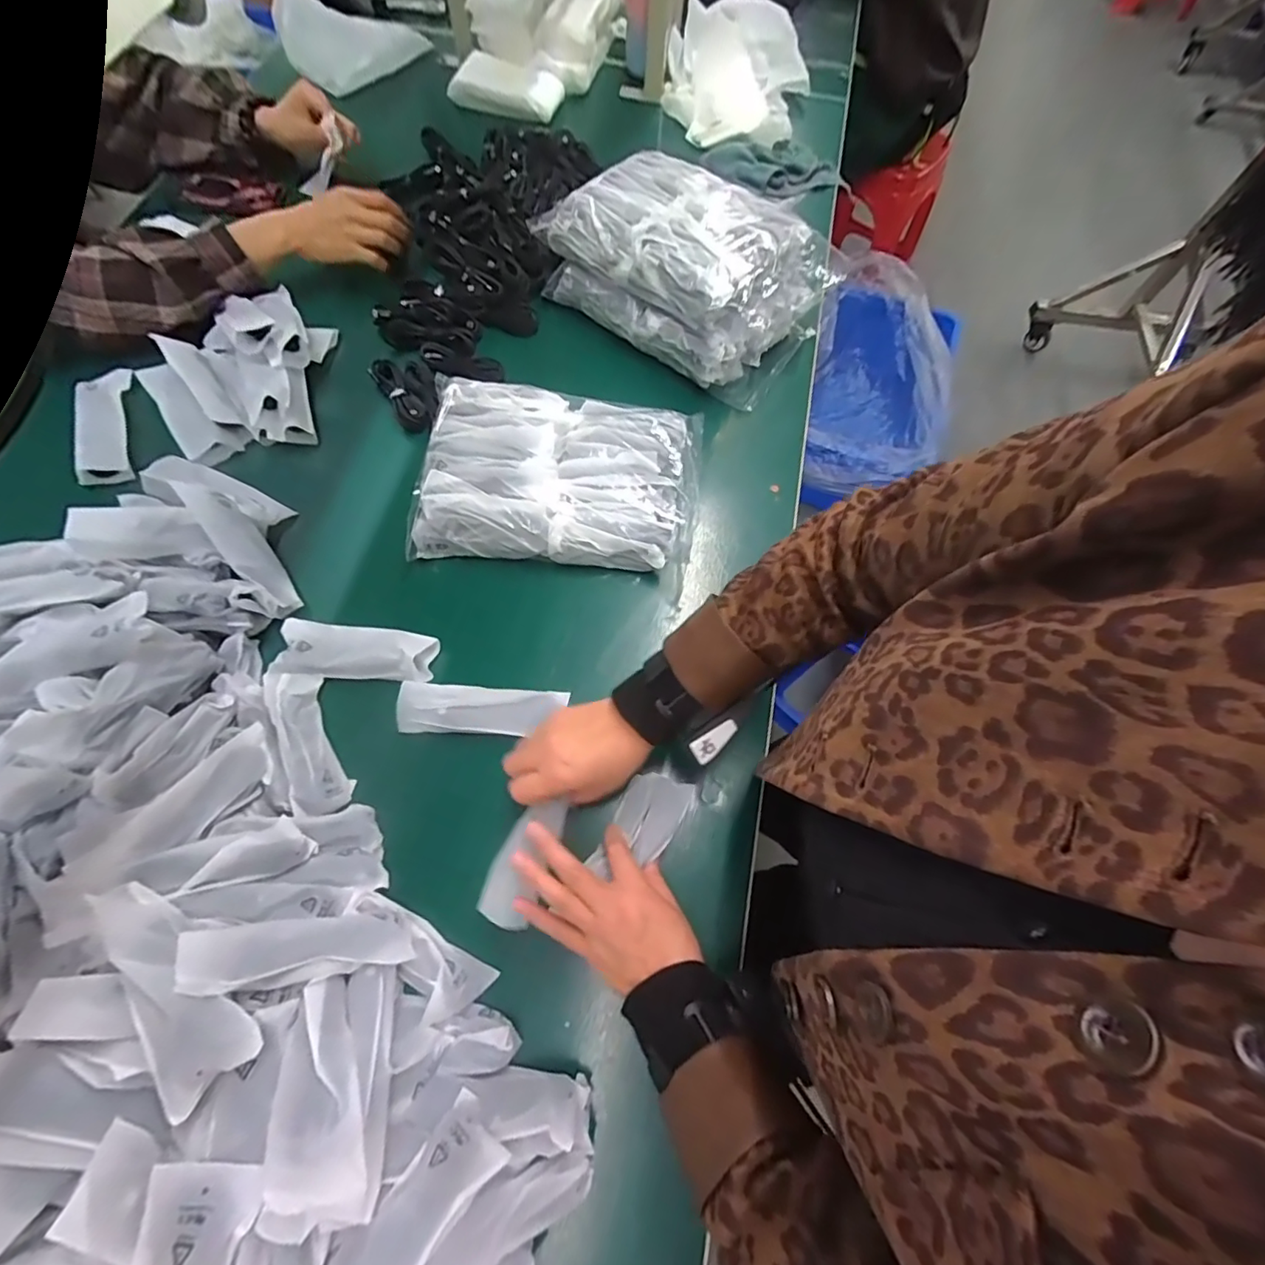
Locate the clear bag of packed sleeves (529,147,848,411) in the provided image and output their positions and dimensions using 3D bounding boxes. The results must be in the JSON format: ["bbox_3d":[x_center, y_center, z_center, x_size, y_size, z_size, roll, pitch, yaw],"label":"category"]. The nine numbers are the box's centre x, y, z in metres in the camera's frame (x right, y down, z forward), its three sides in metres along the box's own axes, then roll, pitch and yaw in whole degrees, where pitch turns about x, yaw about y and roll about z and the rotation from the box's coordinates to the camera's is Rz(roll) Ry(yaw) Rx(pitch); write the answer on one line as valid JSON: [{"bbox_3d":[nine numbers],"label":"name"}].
[{"bbox_3d":[0.064,-0.459,0.700,0.325,0.144,0.198,35,71,12],"label":"clear bag of packed sleeves"}]

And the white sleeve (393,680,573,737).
[{"bbox_3d":[-0.143,0.074,0.528,0.152,0.031,0.045,2,67,-1],"label":"white sleeve"}]

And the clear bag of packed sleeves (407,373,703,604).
[{"bbox_3d":[-0.076,-0.176,0.607,0.294,0.072,0.217,10,67,2],"label":"clear bag of packed sleeves"}]

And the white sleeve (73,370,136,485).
[{"bbox_3d":[-0.600,-0.234,0.625,0.052,0.027,0.142,-14,69,-8],"label":"white sleeve"}]

